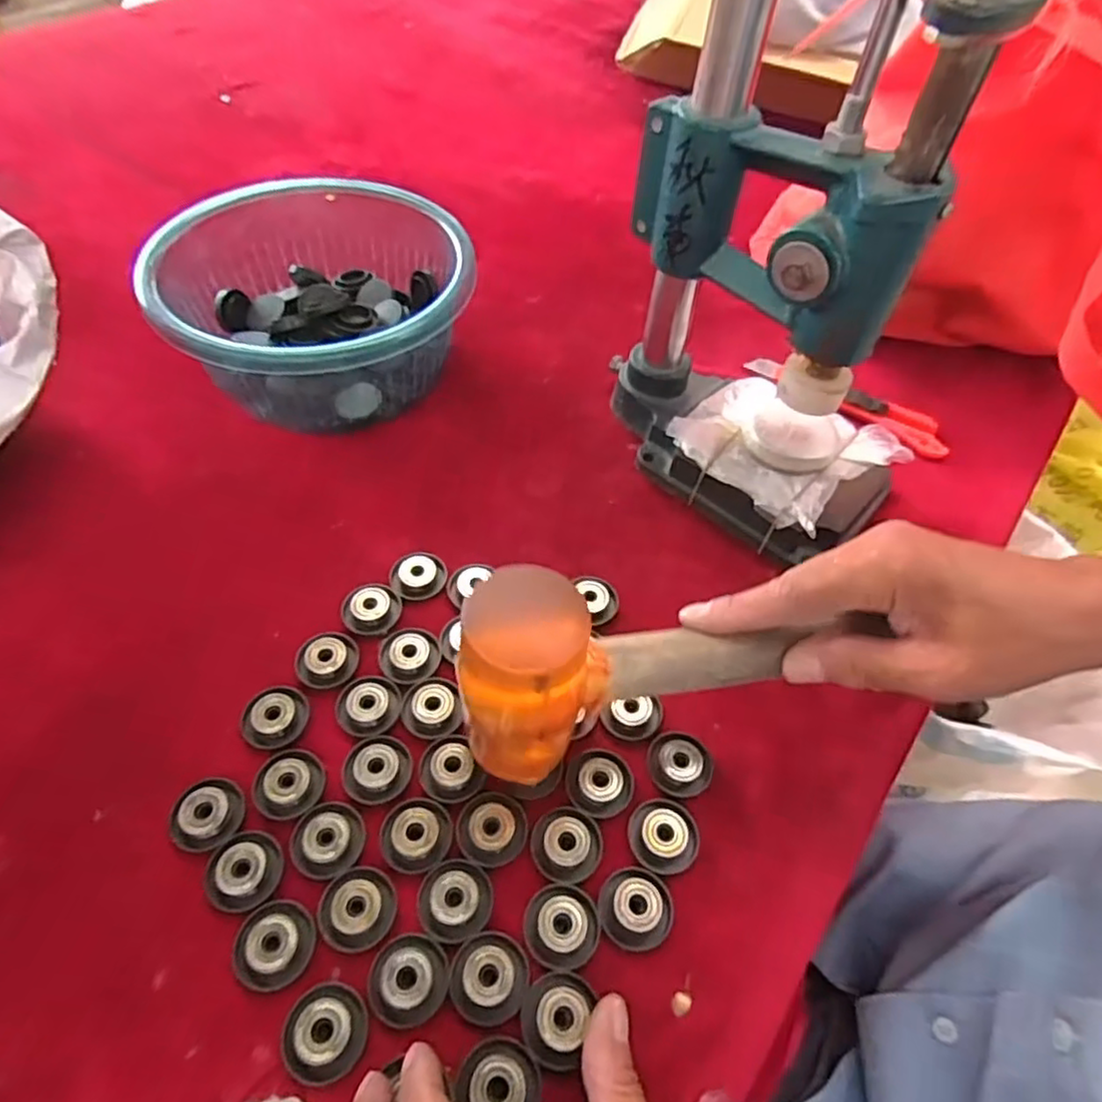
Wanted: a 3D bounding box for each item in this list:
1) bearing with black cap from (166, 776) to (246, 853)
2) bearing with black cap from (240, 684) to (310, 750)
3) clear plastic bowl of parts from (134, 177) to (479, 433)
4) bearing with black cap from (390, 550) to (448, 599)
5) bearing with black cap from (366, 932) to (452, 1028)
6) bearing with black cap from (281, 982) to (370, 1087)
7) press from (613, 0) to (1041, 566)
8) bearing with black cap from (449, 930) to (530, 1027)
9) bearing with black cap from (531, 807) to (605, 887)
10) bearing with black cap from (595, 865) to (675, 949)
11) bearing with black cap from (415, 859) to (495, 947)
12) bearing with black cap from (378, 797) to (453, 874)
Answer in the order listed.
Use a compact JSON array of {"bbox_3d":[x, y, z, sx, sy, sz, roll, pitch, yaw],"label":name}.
[{"bbox_3d":[-0.162,0.123,0.320,0.030,0.010,0.033,-6,54,-7],"label":"bearing with black cap"},{"bbox_3d":[-0.142,0.085,0.351,0.031,0.009,0.033,2,53,-2],"label":"bearing with black cap"},{"bbox_3d":[-0.163,-0.174,0.486,0.202,0.090,0.202,2,53,-2],"label":"clear plastic bowl of parts"},{"bbox_3d":[-0.079,0.013,0.403,0.033,0.008,0.033,2,53,-2],"label":"bearing with black cap"},{"bbox_3d":[-0.060,0.180,0.285,0.032,0.013,0.032,2,53,-2],"label":"bearing with black cap"},{"bbox_3d":[-0.091,0.193,0.272,0.032,0.013,0.032,2,53,-2],"label":"bearing with black cap"},{"bbox_3d":[0.133,-0.183,0.338,0.200,0.370,0.118,37,60,22],"label":"press"},{"bbox_3d":[-0.026,0.178,0.285,0.032,0.006,0.033,2,53,-2],"label":"bearing with black cap"},{"bbox_3d":[0.008,0.137,0.319,0.032,0.007,0.033,13,54,7],"label":"bearing with black cap"},{"bbox_3d":[0.038,0.160,0.305,0.033,0.009,0.032,14,54,7],"label":"bearing with black cap"},{"bbox_3d":[-0.042,0.155,0.303,0.032,0.008,0.032,12,53,6],"label":"bearing with black cap"},{"bbox_3d":[-0.063,0.133,0.319,0.032,0.009,0.032,2,53,-2],"label":"bearing with black cap"}]

